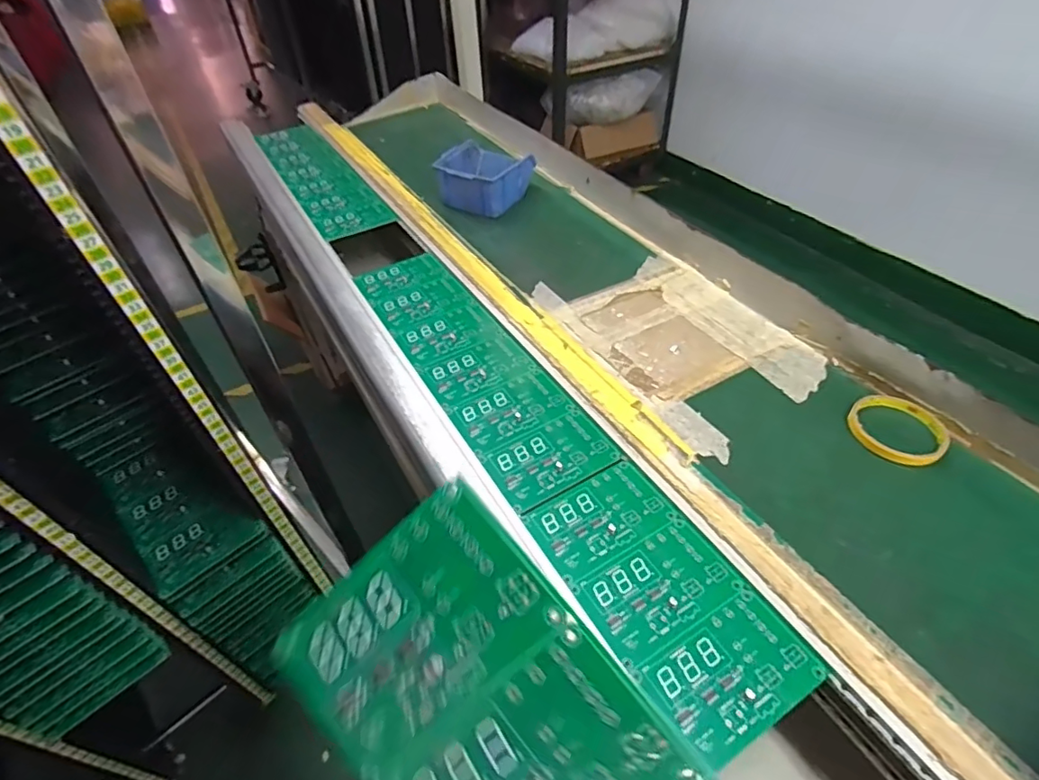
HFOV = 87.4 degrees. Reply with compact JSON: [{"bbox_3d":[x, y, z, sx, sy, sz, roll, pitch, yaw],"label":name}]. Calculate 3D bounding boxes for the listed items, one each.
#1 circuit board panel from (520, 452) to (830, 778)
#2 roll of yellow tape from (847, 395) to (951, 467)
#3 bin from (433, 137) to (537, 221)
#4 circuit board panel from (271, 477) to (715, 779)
[{"bbox_3d":[0.113,0.160,0.441,0.116,0.005,0.227,-24,48,-20],"label":"circuit board panel"},{"bbox_3d":[0.373,0.037,0.535,0.084,0.010,0.086,-2,45,2],"label":"roll of yellow tape"},{"bbox_3d":[-0.053,-0.357,0.899,0.130,0.062,0.149,23,50,24],"label":"bin"},{"bbox_3d":[0.004,0.162,0.226,0.121,0.004,0.224,-43,81,8],"label":"circuit board panel"}]

